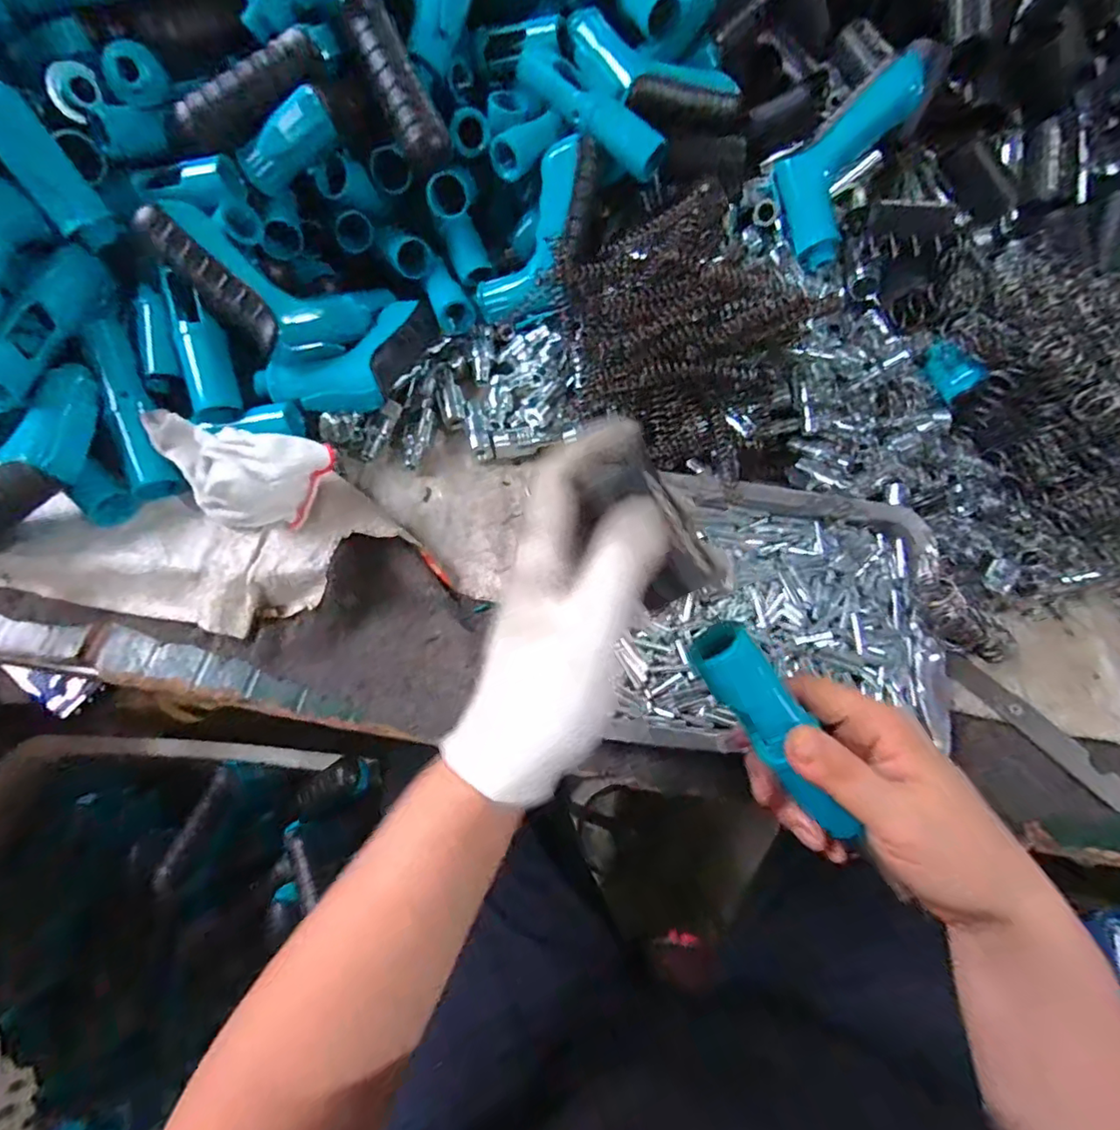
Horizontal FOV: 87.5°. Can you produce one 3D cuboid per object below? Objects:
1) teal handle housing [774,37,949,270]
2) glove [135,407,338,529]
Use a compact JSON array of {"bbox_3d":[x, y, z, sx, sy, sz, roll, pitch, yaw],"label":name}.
[{"bbox_3d":[0.220,-0.311,0.437,0.071,0.150,0.031,48,30,17],"label":"teal handle housing"},{"bbox_3d":[-0.209,-0.059,0.377,0.114,0.049,0.056,9,66,2],"label":"glove"}]

